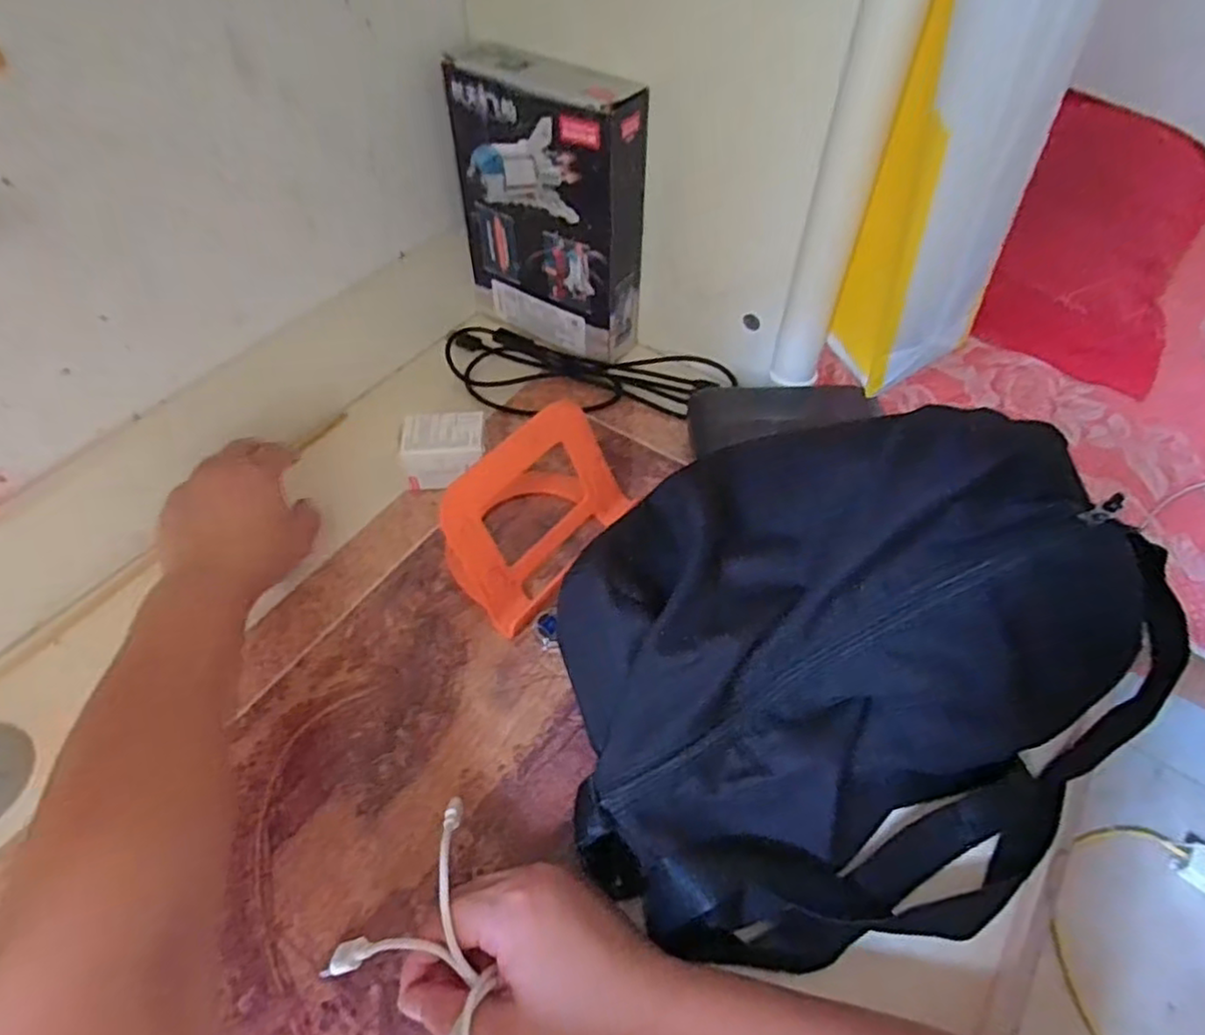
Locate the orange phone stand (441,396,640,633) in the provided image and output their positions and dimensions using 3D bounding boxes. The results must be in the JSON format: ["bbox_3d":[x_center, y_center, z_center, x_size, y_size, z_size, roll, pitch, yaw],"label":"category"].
[{"bbox_3d":[-0.052,-0.006,0.464,0.087,0.083,0.139,24,56,18],"label":"orange phone stand"}]

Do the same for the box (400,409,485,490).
[{"bbox_3d":[-0.117,-0.047,0.517,0.060,0.047,0.042,-2,52,-1],"label":"box"}]

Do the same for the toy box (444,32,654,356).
[{"bbox_3d":[-0.042,-0.245,0.565,0.149,0.213,0.058,28,57,20],"label":"toy box"}]

